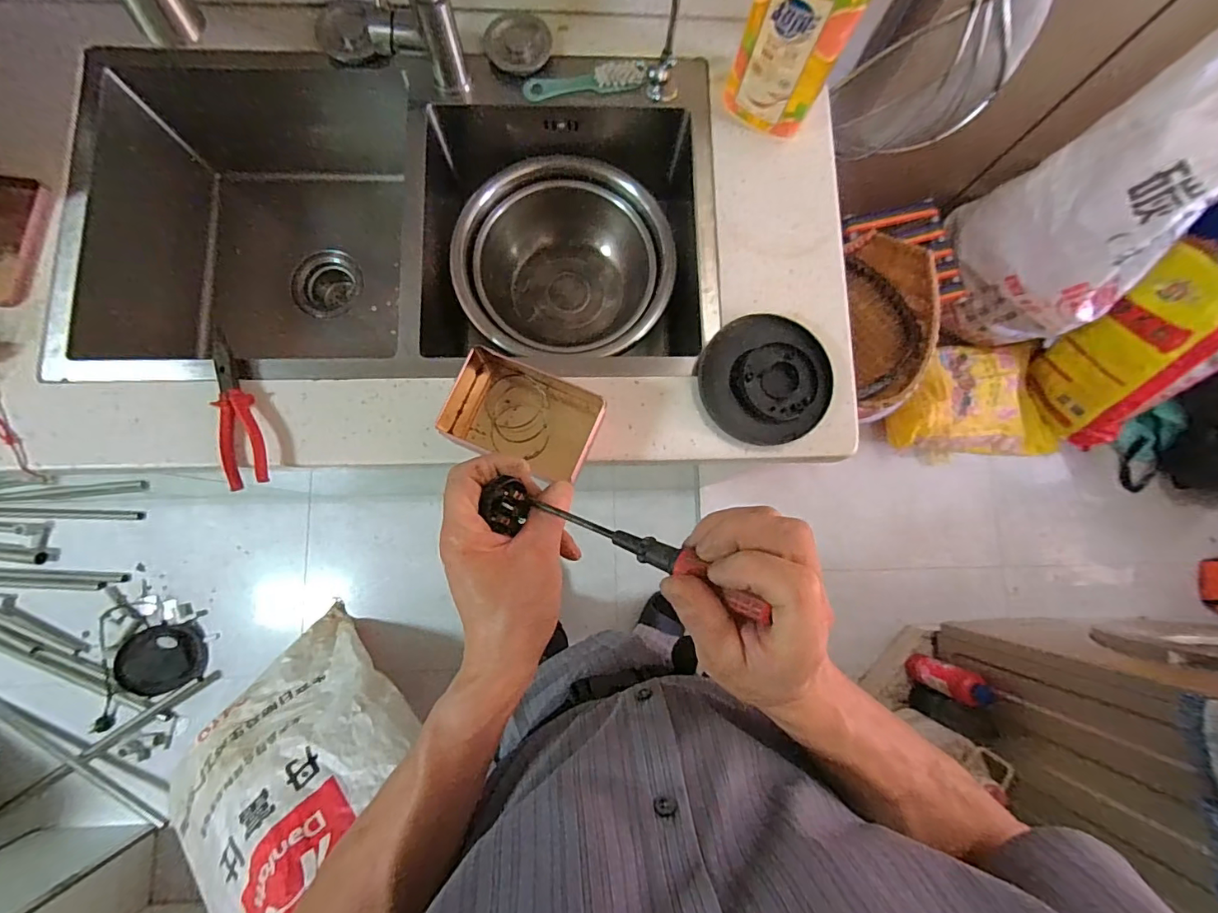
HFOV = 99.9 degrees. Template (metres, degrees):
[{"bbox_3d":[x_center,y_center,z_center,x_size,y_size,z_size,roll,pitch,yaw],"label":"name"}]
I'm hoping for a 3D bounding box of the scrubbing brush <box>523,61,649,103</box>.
[{"bbox_3d":[-0.030,-0.476,0.646,0.152,0.033,0.024,-5,82,-3],"label":"scrubbing brush"}]

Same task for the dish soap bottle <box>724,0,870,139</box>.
[{"bbox_3d":[0.205,-0.462,0.534,0.110,0.255,0.066,28,82,2],"label":"dish soap bottle"}]

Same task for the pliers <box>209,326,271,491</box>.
[{"bbox_3d":[-0.411,-0.056,0.568,0.051,0.023,0.182,-13,83,-4],"label":"pliers"}]

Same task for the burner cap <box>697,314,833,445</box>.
[{"bbox_3d":[0.182,-0.089,0.596,0.146,0.027,0.140,-1,82,-2],"label":"burner cap"}]

